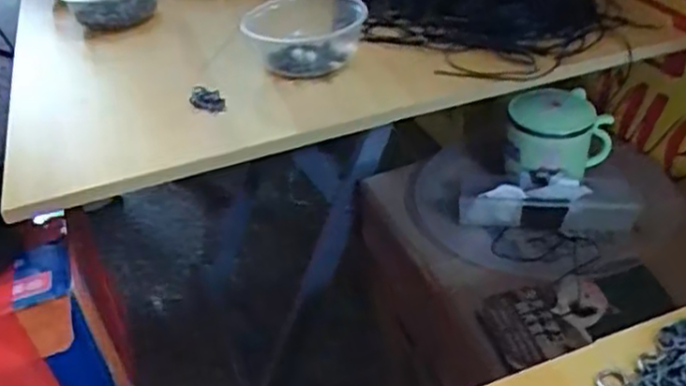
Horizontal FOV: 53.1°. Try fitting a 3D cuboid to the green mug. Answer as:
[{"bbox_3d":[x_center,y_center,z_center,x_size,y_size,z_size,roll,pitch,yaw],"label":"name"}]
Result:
[{"bbox_3d":[0.211,-0.052,0.670,0.095,0.074,0.077,9,39,19],"label":"green mug"}]

